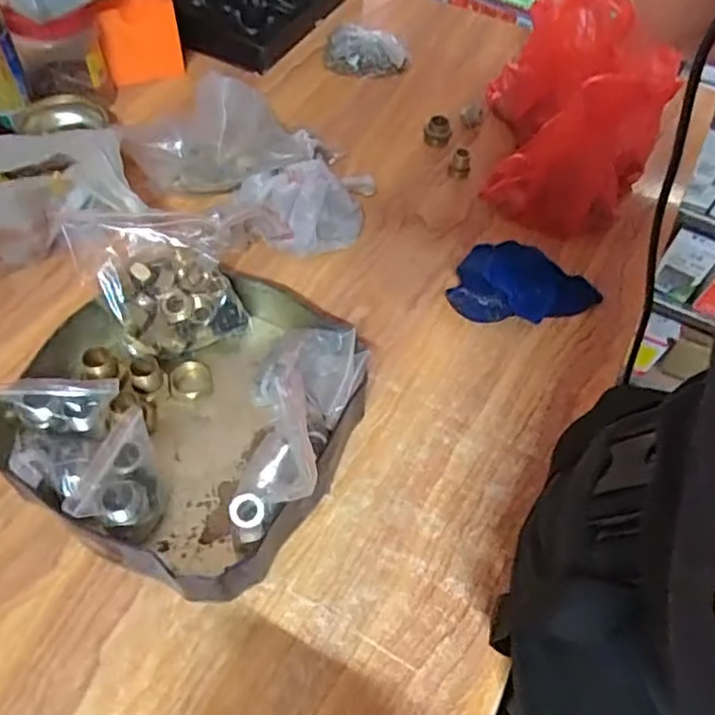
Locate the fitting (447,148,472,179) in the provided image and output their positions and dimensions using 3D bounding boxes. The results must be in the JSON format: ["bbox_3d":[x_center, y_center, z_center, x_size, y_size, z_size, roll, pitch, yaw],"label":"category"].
[{"bbox_3d":[0.124,-0.233,0.757,0.025,0.032,0.022,16,56,6],"label":"fitting"}]

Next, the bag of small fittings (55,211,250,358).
[{"bbox_3d":[-0.175,-0.068,0.566,0.112,0.121,0.100,-28,62,-21],"label":"bag of small fittings"}]

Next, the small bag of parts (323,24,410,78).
[{"bbox_3d":[0.013,-0.432,0.882,0.115,0.041,0.068,2,56,-3],"label":"small bag of parts"}]

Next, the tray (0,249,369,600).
[{"bbox_3d":[-0.136,0.017,0.537,0.258,0.081,0.288,22,57,10],"label":"tray"}]

